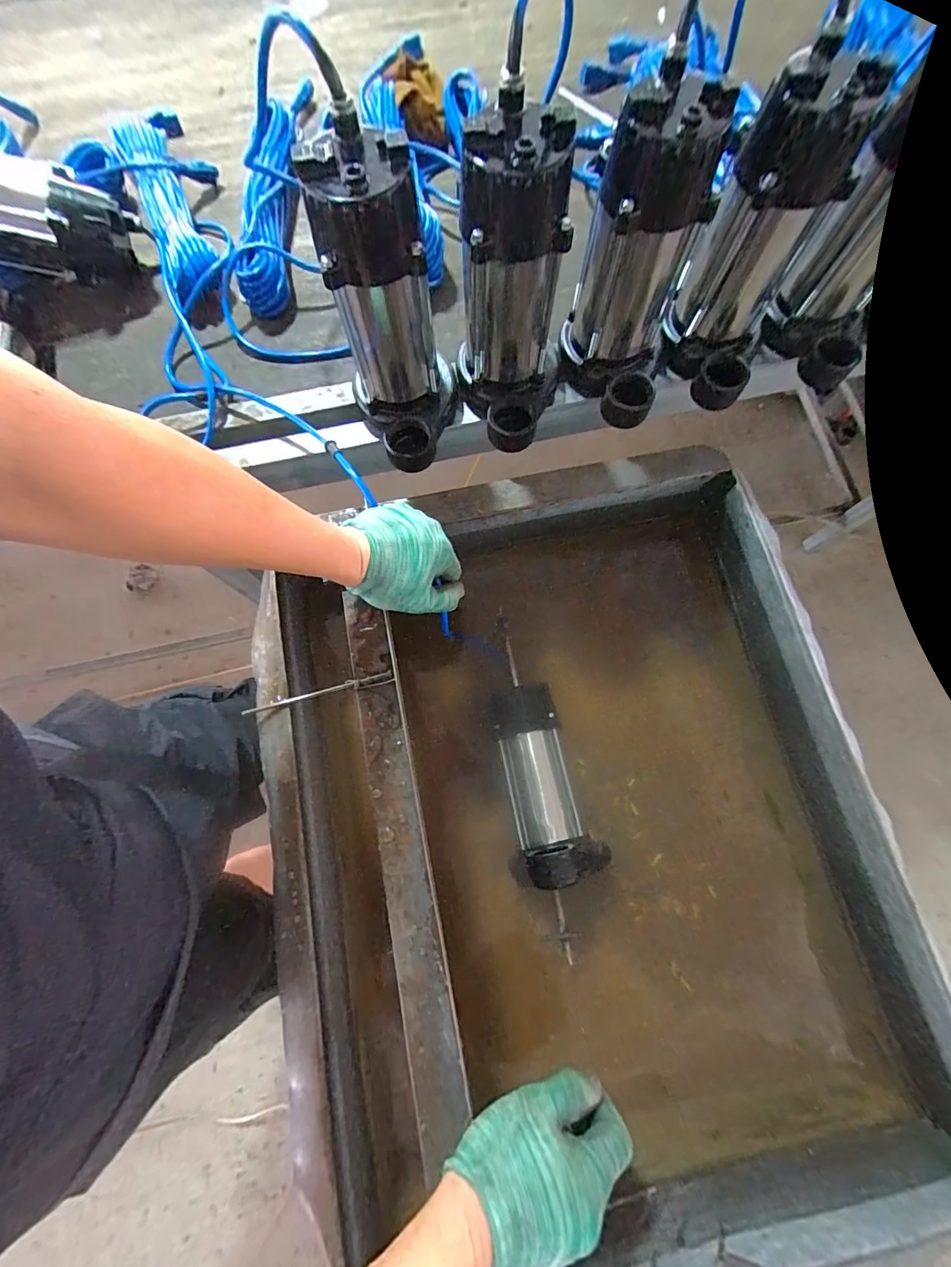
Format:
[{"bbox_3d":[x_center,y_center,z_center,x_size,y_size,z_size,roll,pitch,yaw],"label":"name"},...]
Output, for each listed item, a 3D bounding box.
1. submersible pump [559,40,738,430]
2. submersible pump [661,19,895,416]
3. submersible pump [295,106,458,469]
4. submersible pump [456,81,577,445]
[{"bbox_3d":[0.157,-0.344,0.444,0.114,0.231,0.146,-32,77,-8],"label":"submersible pump"},{"bbox_3d":[0.273,-0.370,0.449,0.113,0.229,0.128,23,76,7],"label":"submersible pump"},{"bbox_3d":[-0.085,-0.292,0.434,0.109,0.229,0.142,-5,75,-1],"label":"submersible pump"},{"bbox_3d":[0.033,-0.317,0.439,0.112,0.229,0.137,7,75,3],"label":"submersible pump"}]

